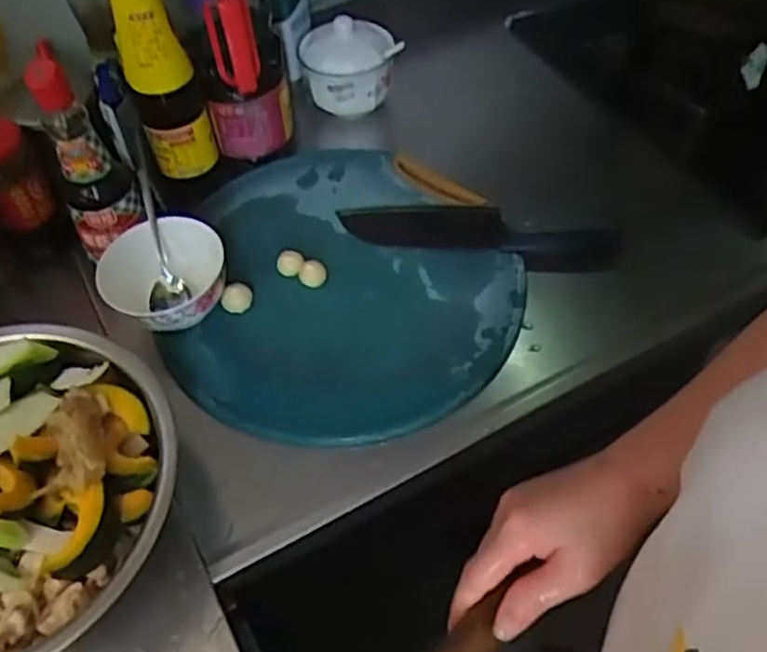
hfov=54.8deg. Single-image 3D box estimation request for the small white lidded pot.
[{"bbox_3d":[-0.040,-0.303,0.849,0.105,0.090,0.099,-1,53,2],"label":"small white lidded pot"}]

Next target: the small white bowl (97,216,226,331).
[{"bbox_3d":[-0.199,-0.038,0.683,0.108,0.072,0.103,-1,53,2],"label":"small white bowl"}]

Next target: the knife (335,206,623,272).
[{"bbox_3d":[0.095,-0.095,0.742,0.272,0.015,0.068,8,54,8],"label":"knife"}]

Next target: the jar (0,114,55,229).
[{"bbox_3d":[-0.357,-0.145,0.696,0.063,0.091,0.064,-1,53,2],"label":"jar"}]

